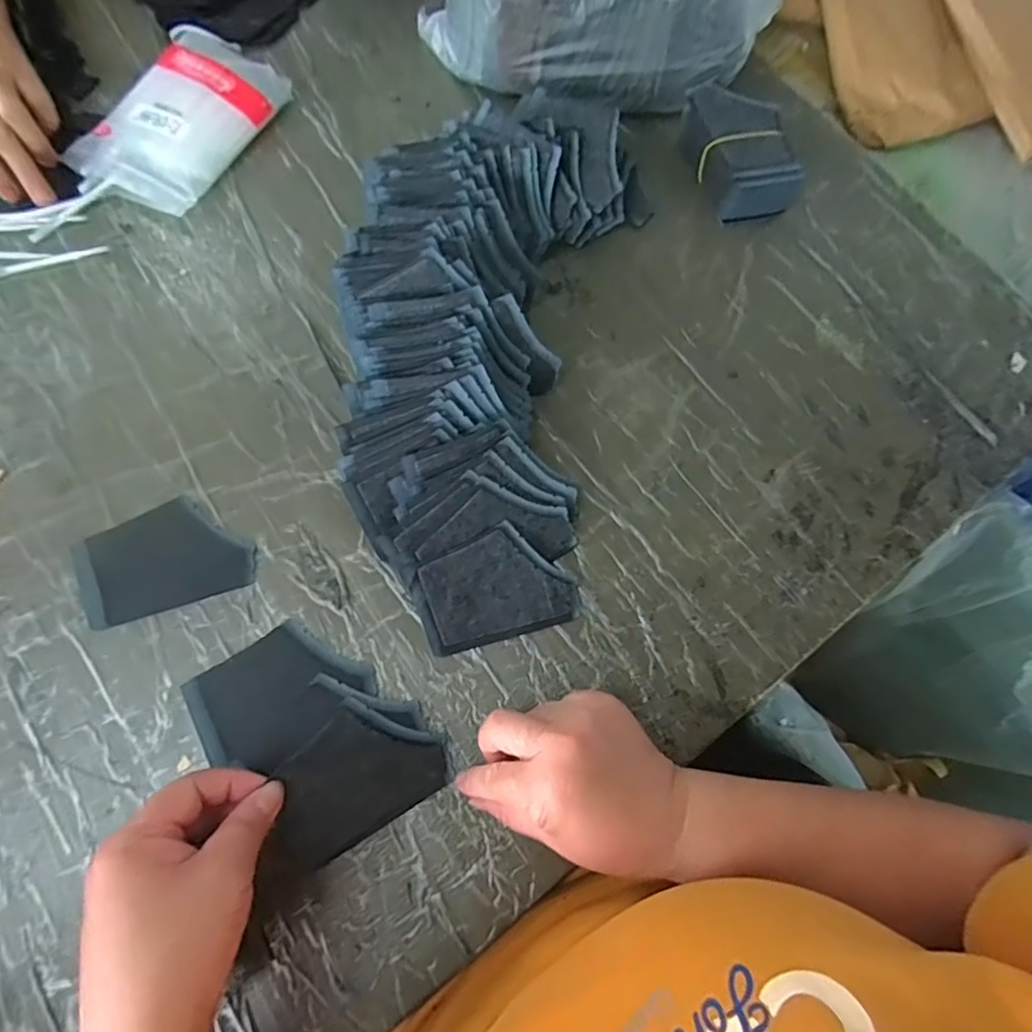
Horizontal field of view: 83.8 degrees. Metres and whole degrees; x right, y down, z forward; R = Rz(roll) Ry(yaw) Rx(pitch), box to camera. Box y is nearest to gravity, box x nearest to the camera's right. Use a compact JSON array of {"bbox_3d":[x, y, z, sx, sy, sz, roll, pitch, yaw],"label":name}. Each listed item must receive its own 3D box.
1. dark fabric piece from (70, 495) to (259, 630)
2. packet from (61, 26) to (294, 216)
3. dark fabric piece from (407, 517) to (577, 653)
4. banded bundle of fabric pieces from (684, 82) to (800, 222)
[{"bbox_3d":[-0.236,0.027,0.387,0.108,0.004,0.072,-17,73,-12],"label":"dark fabric piece"},{"bbox_3d":[-0.281,-0.337,0.486,0.103,0.035,0.174,29,70,4],"label":"packet"},{"bbox_3d":[-0.013,0.047,0.383,0.103,0.005,0.070,-15,92,-10],"label":"dark fabric piece"},{"bbox_3d":[0.201,-0.321,0.511,0.082,0.052,0.118,-19,74,-11],"label":"banded bundle of fabric pieces"}]

